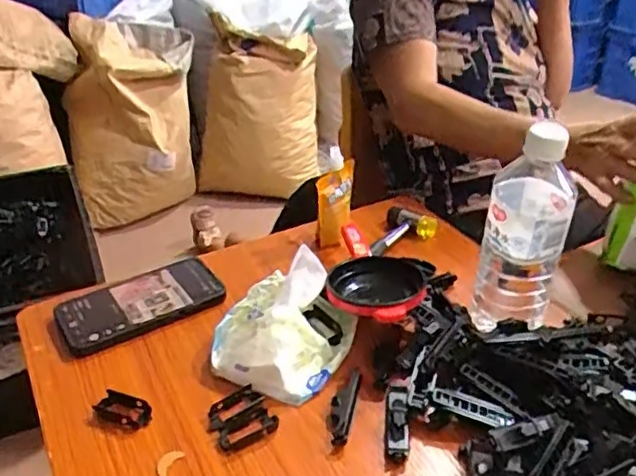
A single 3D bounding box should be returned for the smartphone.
[{"bbox_3d":[-0.181,0.065,0.638,0.158,0.014,0.083,-21,44,-25],"label":"smartphone"}]

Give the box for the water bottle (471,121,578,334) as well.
[{"bbox_3d":[0.180,-0.004,0.551,0.073,0.195,0.064,9,34,16],"label":"water bottle"}]

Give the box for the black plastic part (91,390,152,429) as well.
[{"bbox_3d":[-0.164,0.145,0.526,0.048,0.012,0.024,12,35,20],"label":"black plastic part"}]

